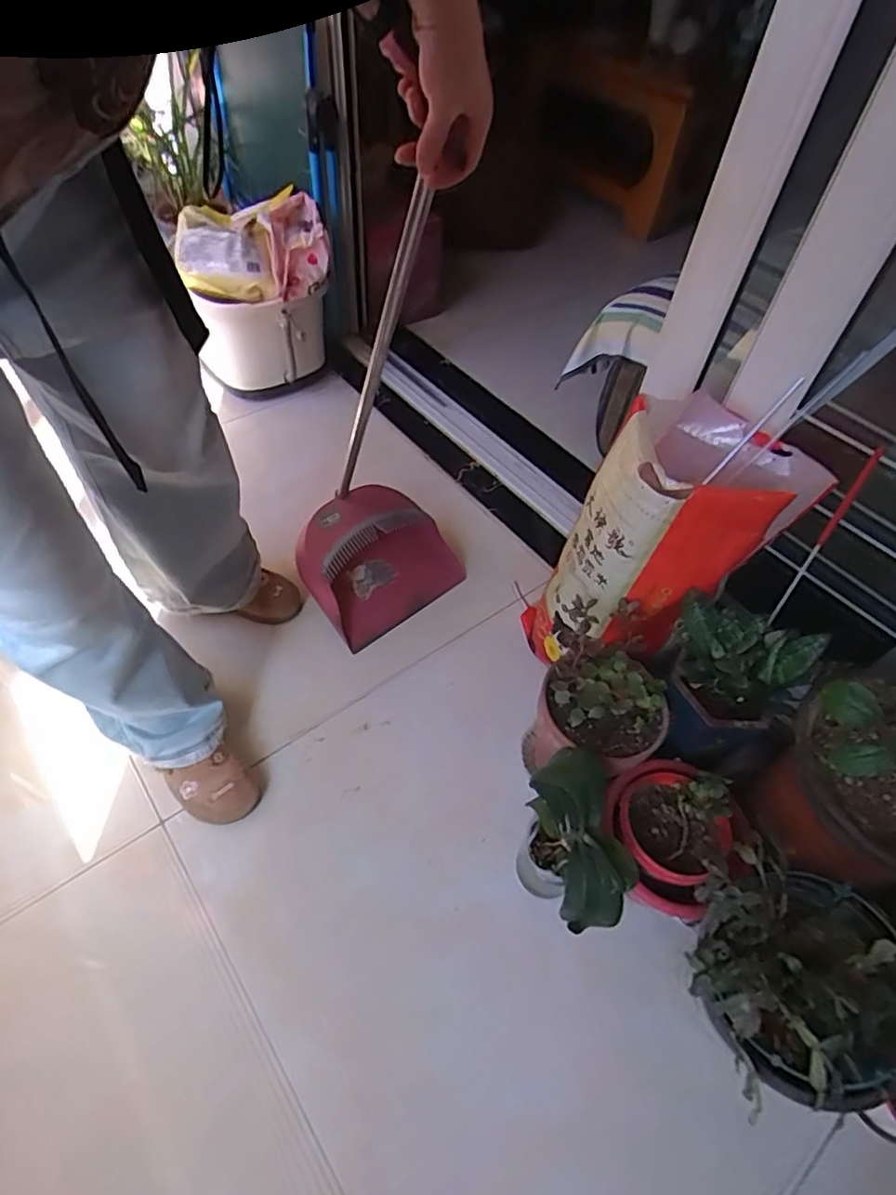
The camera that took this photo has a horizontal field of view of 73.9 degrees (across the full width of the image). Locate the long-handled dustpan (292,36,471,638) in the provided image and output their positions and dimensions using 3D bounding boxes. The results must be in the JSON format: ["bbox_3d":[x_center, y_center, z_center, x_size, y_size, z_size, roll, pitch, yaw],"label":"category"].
[{"bbox_3d":[-0.075,-0.212,0.871,0.285,0.681,0.221,-15,62,-19],"label":"long-handled dustpan"}]

